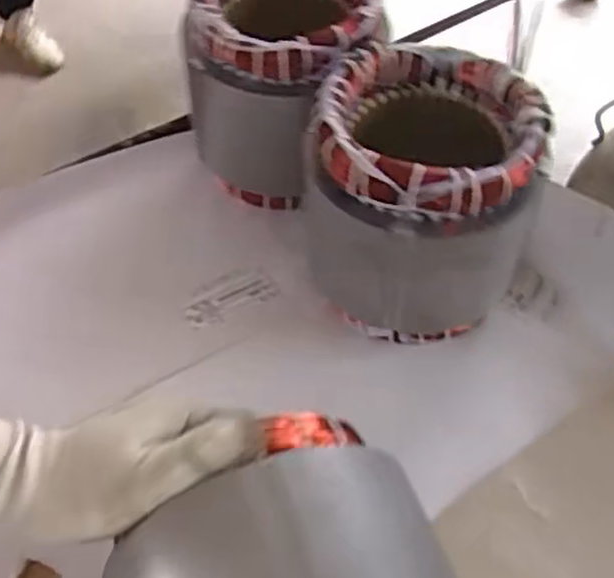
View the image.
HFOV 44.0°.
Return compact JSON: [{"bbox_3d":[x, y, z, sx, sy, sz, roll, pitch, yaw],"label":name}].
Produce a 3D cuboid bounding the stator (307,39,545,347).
[{"bbox_3d":[0.075,-0.058,0.532,0.158,0.167,0.145,13,52,12],"label":"stator"}]

